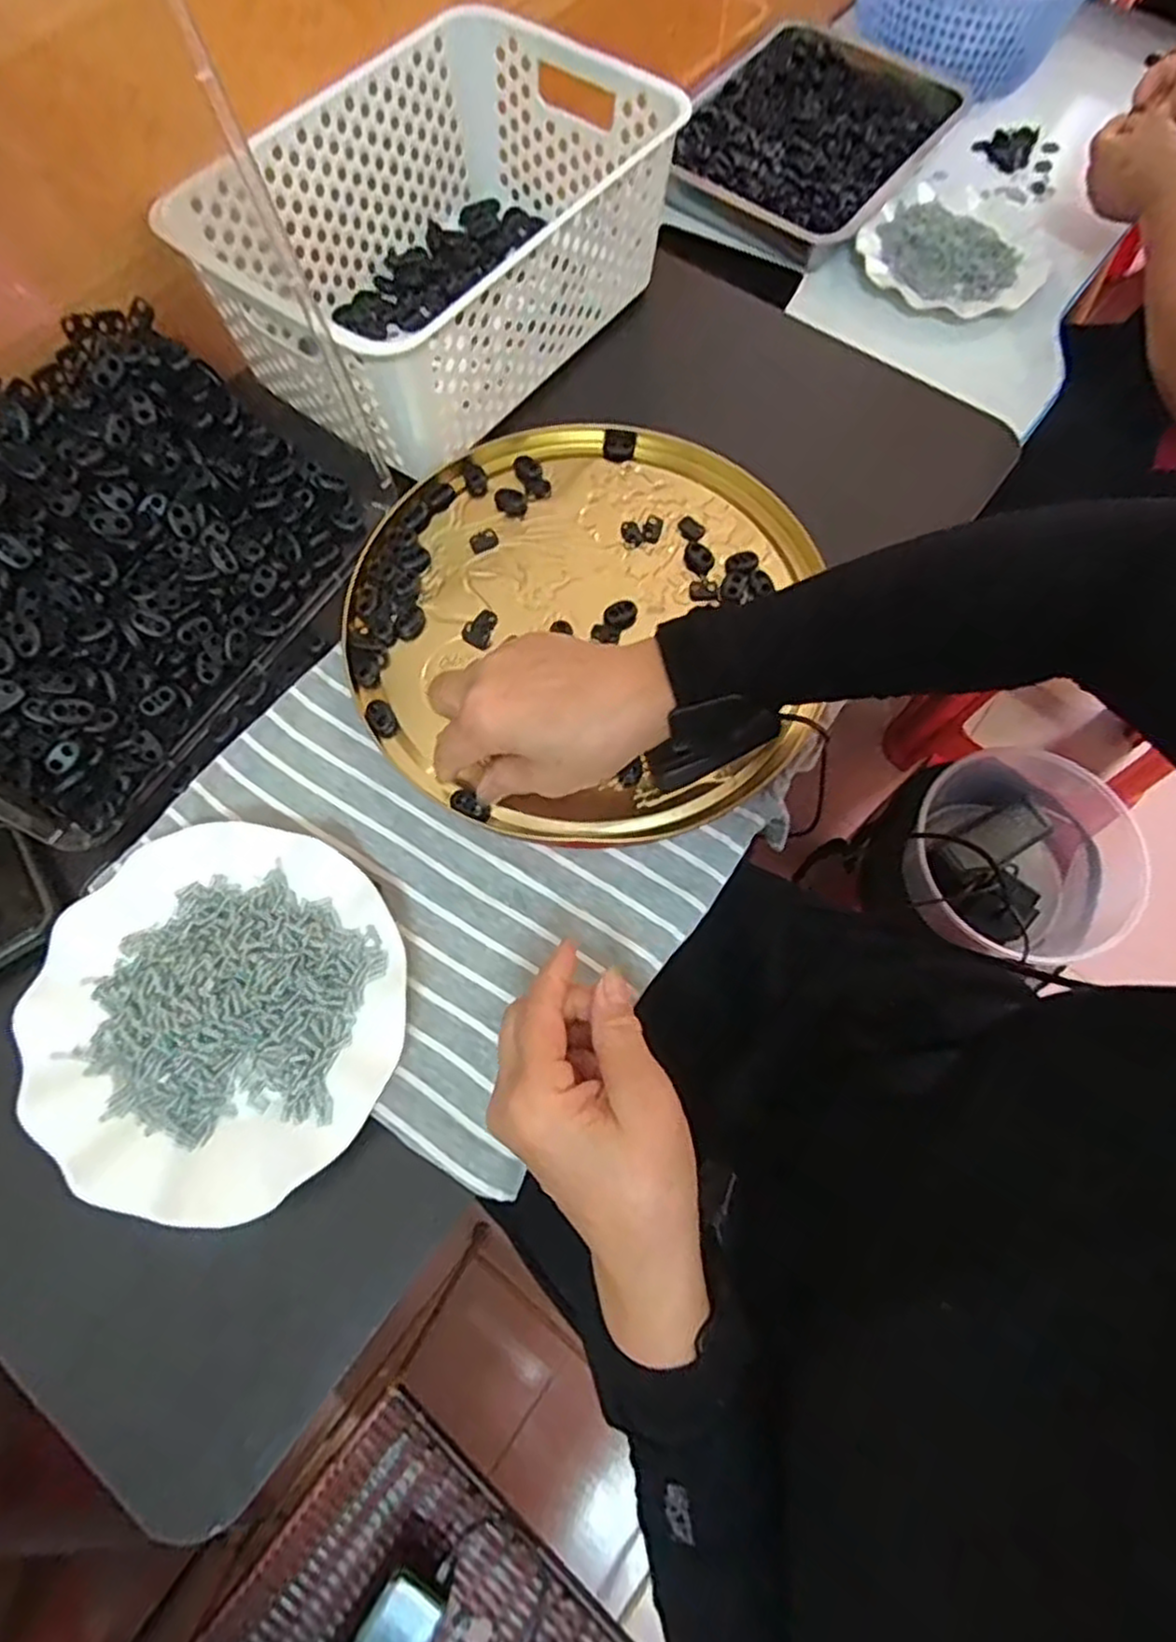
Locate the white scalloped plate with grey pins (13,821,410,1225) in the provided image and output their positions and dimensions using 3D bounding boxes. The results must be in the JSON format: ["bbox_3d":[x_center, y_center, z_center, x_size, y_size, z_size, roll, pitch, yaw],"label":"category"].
[{"bbox_3d":[-0.182,0.092,0.370,0.176,0.025,0.178,0,69,-1],"label":"white scalloped plate with grey pins"}]

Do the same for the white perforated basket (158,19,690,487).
[{"bbox_3d":[-0.100,-0.394,0.505,0.199,0.103,0.302,36,73,12],"label":"white perforated basket"}]

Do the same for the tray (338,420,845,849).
[{"bbox_3d":[-0.003,-0.131,0.465,0.285,0.012,0.290,0,69,-1],"label":"tray"}]

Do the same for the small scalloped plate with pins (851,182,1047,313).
[{"bbox_3d":[0.361,-0.560,0.734,0.178,0.020,0.169,0,69,-1],"label":"small scalloped plate with pins"}]

